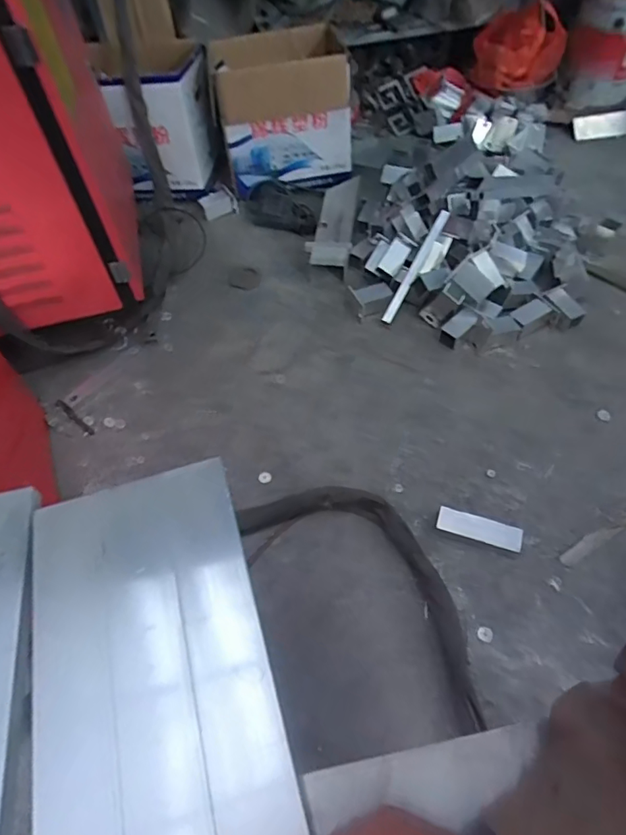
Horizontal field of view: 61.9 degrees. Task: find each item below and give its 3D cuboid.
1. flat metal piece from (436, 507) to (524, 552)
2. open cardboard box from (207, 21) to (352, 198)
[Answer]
[{"bbox_3d":[0.332,0.220,1.039,0.163,0.008,0.049,16,72,9],"label":"flat metal piece"},{"bbox_3d":[-0.095,-0.979,1.643,0.414,0.447,0.245,-6,54,-1],"label":"open cardboard box"}]

